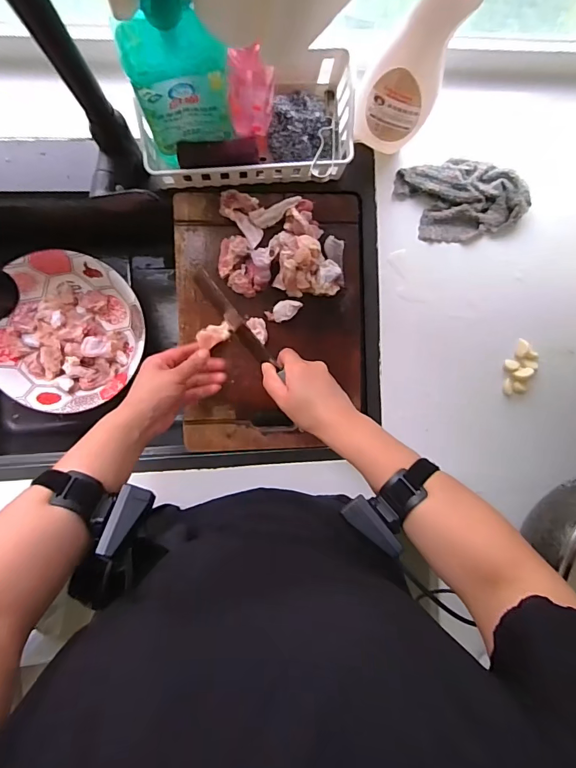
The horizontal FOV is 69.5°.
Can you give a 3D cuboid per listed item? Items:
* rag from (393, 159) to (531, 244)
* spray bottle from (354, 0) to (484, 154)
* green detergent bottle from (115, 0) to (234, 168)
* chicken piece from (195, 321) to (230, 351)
[{"bbox_3d":[0.250,-0.263,0.596,0.185,0.020,0.109,2,94,-6],"label":"rag"},{"bbox_3d":[0.137,-0.347,0.437,0.093,0.288,0.057,29,91,-7],"label":"spray bottle"},{"bbox_3d":[-0.112,-0.312,0.428,0.097,0.282,0.055,-6,94,-5],"label":"green detergent bottle"},{"bbox_3d":[-0.102,-0.068,0.576,0.047,0.034,0.028,-26,99,-1],"label":"chicken piece"}]

